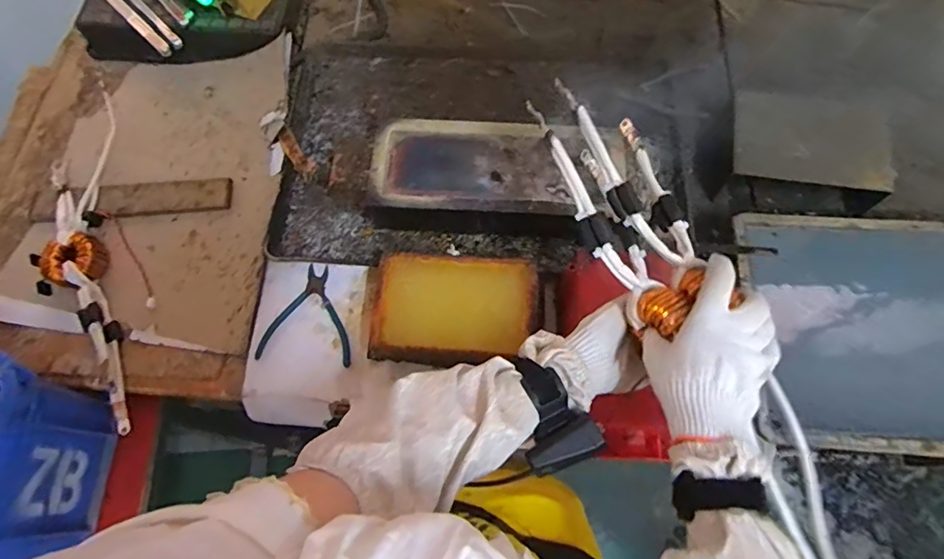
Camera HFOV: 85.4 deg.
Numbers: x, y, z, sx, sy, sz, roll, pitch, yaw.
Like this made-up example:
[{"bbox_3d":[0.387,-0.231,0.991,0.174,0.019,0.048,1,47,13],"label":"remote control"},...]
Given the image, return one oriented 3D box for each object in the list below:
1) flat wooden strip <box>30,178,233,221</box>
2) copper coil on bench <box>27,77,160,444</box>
[{"bbox_3d":[-0.513,-0.123,0.778,0.282,0.016,0.056,-6,72,-5],"label":"flat wooden strip"},{"bbox_3d":[-0.557,-0.039,0.732,0.137,0.039,0.536,-21,70,-7],"label":"copper coil on bench"}]

